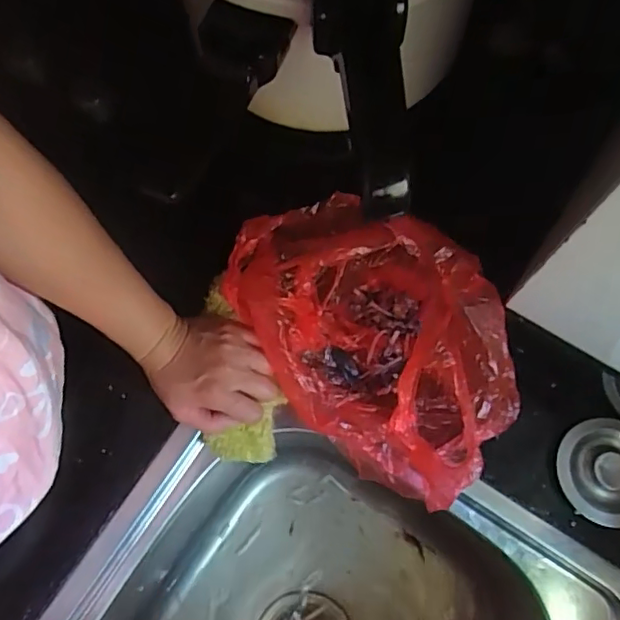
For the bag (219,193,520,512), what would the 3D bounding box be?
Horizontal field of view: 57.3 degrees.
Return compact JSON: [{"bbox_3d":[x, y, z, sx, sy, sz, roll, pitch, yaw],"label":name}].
[{"bbox_3d":[0.052,0.023,0.461,0.154,0.114,0.247,-38,75,-10],"label":"bag"}]

